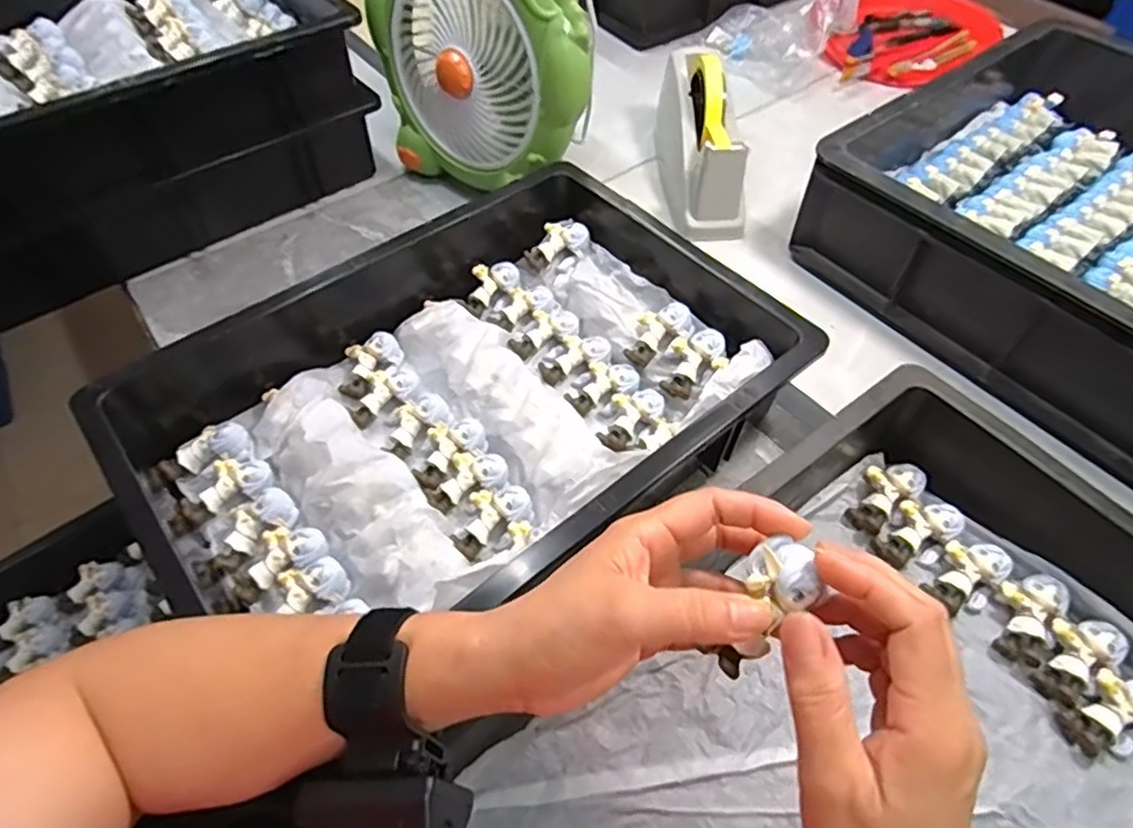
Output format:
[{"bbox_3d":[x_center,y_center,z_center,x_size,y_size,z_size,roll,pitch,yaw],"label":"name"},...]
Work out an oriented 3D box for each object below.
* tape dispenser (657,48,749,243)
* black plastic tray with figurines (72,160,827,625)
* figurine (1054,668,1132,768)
[{"bbox_3d":[0.144,-0.297,0.702,0.069,0.120,0.194,-3,53,-2],"label":"tape dispenser"},{"bbox_3d":[-0.077,-0.027,0.508,0.472,0.087,0.353,-31,59,-21],"label":"black plastic tray with figurines"},{"bbox_3d":[0.329,0.181,0.393,0.062,0.024,0.038,-33,60,-22],"label":"figurine"}]

